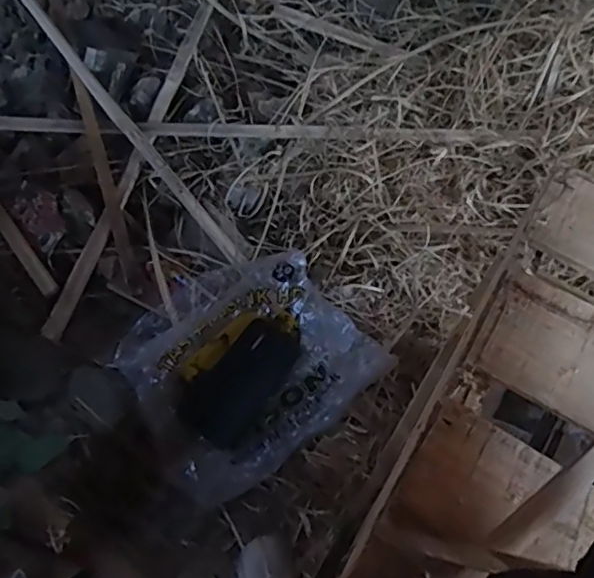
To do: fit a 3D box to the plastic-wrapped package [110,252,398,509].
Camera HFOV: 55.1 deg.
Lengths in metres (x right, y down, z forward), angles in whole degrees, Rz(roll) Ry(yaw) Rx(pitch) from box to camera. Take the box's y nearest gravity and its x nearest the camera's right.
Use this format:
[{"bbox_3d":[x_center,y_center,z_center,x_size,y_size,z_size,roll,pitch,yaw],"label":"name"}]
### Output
[{"bbox_3d":[-0.072,0.088,0.721,0.279,0.062,0.269,-33,68,-20],"label":"plastic-wrapped package"}]

